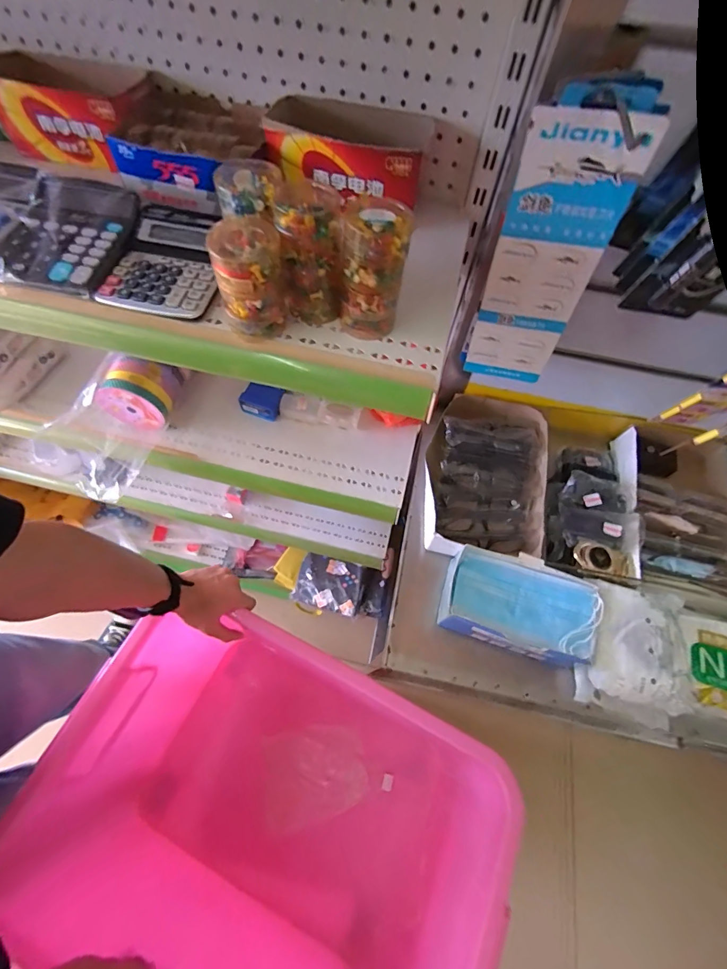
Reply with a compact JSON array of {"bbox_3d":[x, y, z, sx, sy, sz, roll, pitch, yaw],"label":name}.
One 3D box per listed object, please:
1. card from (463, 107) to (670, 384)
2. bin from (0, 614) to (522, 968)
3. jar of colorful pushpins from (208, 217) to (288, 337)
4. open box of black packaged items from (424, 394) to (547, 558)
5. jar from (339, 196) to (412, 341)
[{"bbox_3d":[0.188,-0.221,0.427,0.110,0.280,0.010,16,63,5],"label":"card"},{"bbox_3d":[-0.126,0.480,0.566,0.514,0.318,0.406,26,65,10],"label":"bin"},{"bbox_3d":[-0.105,-0.190,0.374,0.059,0.092,0.060,1,63,-2],"label":"jar of colorful pushpins"},{"bbox_3d":[0.197,-0.014,0.644,0.184,0.053,0.285,11,63,3],"label":"open box of black packaged items"},{"bbox_3d":[0.008,-0.198,0.368,0.057,0.114,0.044,6,63,0],"label":"jar"}]

